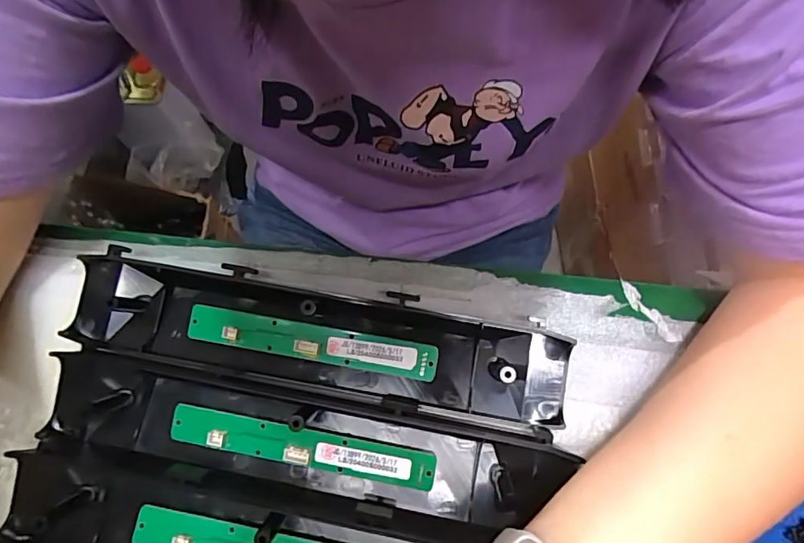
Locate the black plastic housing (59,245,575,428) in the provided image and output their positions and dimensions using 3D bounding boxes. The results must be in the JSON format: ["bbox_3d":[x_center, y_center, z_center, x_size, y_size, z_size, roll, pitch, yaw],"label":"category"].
[{"bbox_3d":[-0.048,0.033,0.281,0.272,0.028,0.058,10,74,5],"label":"black plastic housing"}]

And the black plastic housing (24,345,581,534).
[{"bbox_3d":[-0.056,0.087,0.260,0.265,0.026,0.048,11,74,5],"label":"black plastic housing"}]

